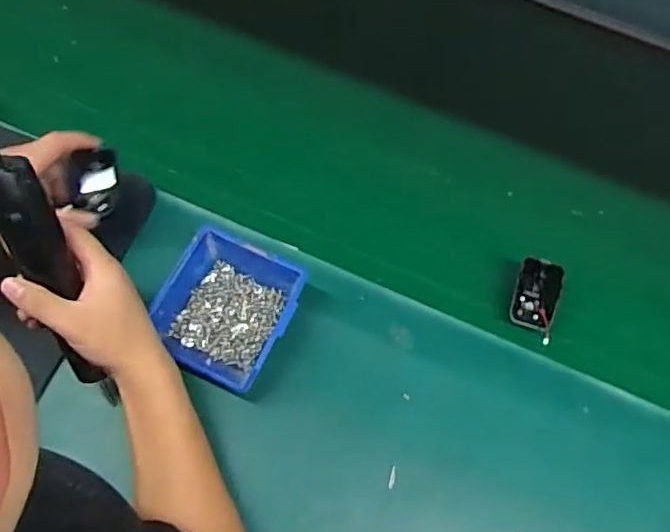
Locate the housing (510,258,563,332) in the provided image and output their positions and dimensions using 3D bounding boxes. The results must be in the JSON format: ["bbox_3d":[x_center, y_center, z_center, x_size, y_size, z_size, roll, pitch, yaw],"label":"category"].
[{"bbox_3d":[0.206,0.031,0.608,0.043,0.032,0.066,20,65,3],"label":"housing"}]

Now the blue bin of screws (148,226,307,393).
[{"bbox_3d":[-0.103,0.043,0.562,0.123,0.068,0.124,29,65,6],"label":"blue bin of screws"}]

